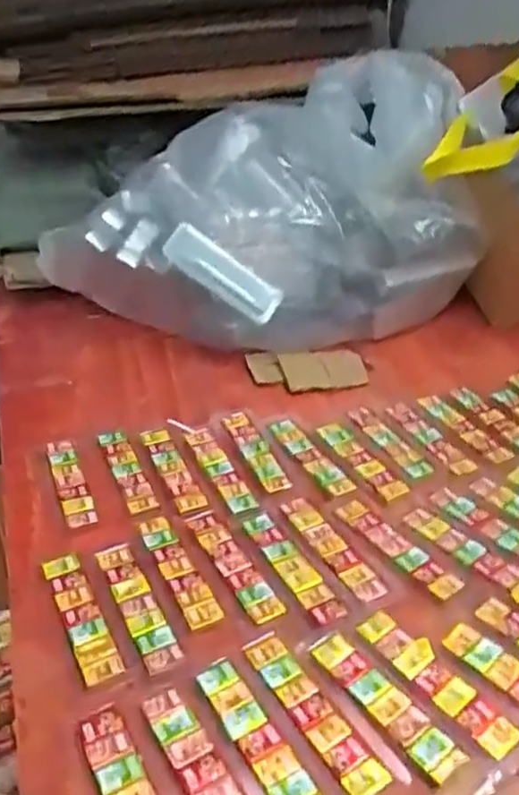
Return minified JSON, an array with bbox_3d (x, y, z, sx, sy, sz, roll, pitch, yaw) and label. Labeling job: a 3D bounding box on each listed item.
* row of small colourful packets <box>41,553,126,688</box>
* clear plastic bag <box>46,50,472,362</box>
[{"bbox_3d":[-0.127,0.153,0.502,0.026,0.008,0.118,-17,36,-23],"label":"row of small colourful packets"},{"bbox_3d":[0.000,-0.226,0.846,0.471,0.261,0.250,-11,34,-15],"label":"clear plastic bag"}]

